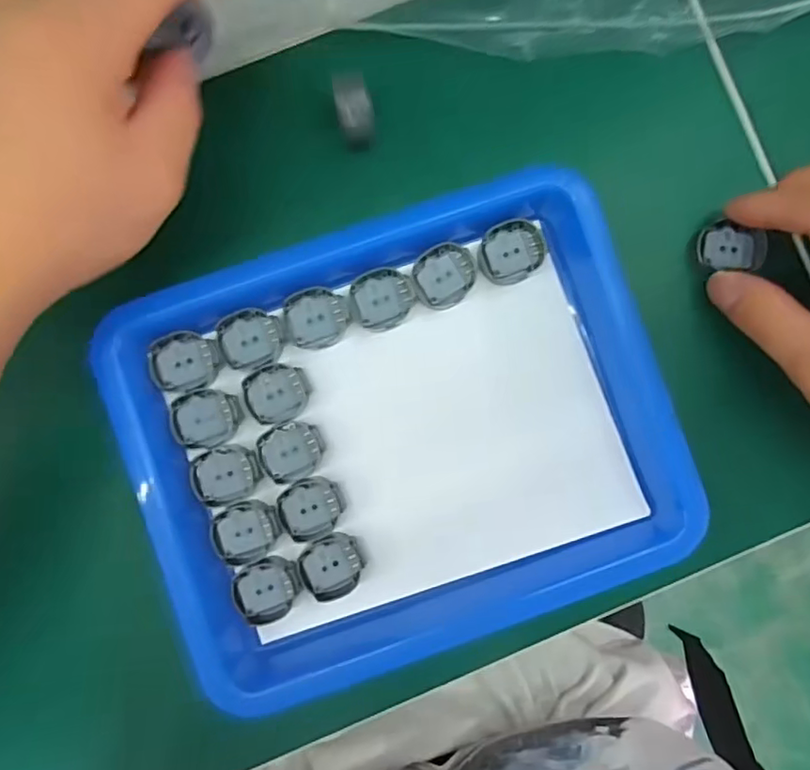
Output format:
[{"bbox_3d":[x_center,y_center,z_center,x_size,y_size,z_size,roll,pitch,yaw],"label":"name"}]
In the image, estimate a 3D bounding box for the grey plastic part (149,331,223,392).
[{"bbox_3d":[-0.093,-0.011,0.251,0.028,0.007,0.025,-6,88,-1],"label":"grey plastic part"}]

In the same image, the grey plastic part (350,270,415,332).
[{"bbox_3d":[-0.010,-0.037,0.255,0.027,0.007,0.025,-6,88,-1],"label":"grey plastic part"}]

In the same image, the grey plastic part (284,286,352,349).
[{"bbox_3d":[-0.037,-0.030,0.253,0.027,0.005,0.026,-15,89,-1],"label":"grey plastic part"}]

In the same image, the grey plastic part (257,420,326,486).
[{"bbox_3d":[-0.049,0.028,0.252,0.027,0.005,0.024,-29,89,-2],"label":"grey plastic part"}]

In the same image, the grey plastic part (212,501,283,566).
[{"bbox_3d":[-0.068,0.063,0.250,0.028,0.006,0.025,-20,89,-1],"label":"grey plastic part"}]

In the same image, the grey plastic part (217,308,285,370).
[{"bbox_3d":[-0.067,-0.020,0.251,0.026,0.005,0.026,0,90,-4],"label":"grey plastic part"}]

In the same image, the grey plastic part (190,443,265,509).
[{"bbox_3d":[-0.076,0.038,0.251,0.028,0.005,0.024,-15,89,-1],"label":"grey plastic part"}]

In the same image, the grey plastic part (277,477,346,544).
[{"bbox_3d":[-0.040,0.053,0.253,0.028,0.006,0.025,-21,89,-1],"label":"grey plastic part"}]

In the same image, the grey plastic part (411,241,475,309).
[{"bbox_3d":[0.017,-0.049,0.256,0.028,0.006,0.025,-37,89,-2],"label":"grey plastic part"}]

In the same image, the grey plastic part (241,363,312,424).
[{"bbox_3d":[-0.056,0.004,0.252,0.025,0.006,0.025,-25,91,-4],"label":"grey plastic part"}]

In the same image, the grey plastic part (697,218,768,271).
[{"bbox_3d":[0.147,-0.062,0.261,0.028,0.006,0.020,5,88,-1],"label":"grey plastic part"}]

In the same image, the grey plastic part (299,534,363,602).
[{"bbox_3d":[-0.031,0.078,0.250,0.027,0.007,0.025,-30,89,-2],"label":"grey plastic part"}]

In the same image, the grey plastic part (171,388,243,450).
[{"bbox_3d":[-0.085,0.014,0.251,0.028,0.005,0.024,-13,88,-1],"label":"grey plastic part"}]

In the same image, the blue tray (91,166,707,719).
[{"bbox_3d":[0.000,0.020,0.249,0.213,0.028,0.184,-20,89,-1],"label":"blue tray"}]

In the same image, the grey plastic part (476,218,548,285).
[{"bbox_3d":[0.047,-0.059,0.258,0.030,0.007,0.025,-26,89,-2],"label":"grey plastic part"}]

